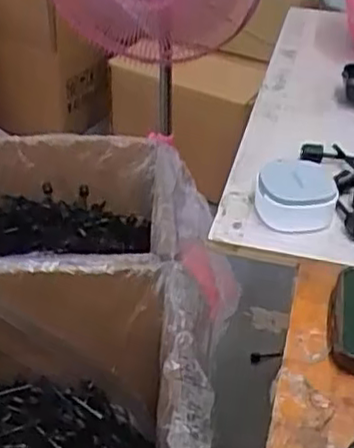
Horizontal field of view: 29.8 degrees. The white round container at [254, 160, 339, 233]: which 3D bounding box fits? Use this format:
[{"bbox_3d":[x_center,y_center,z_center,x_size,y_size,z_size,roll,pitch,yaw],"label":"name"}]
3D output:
[{"bbox_3d":[0.085,-0.023,0.475,0.054,0.027,0.060,9,37,9],"label":"white round container"}]

